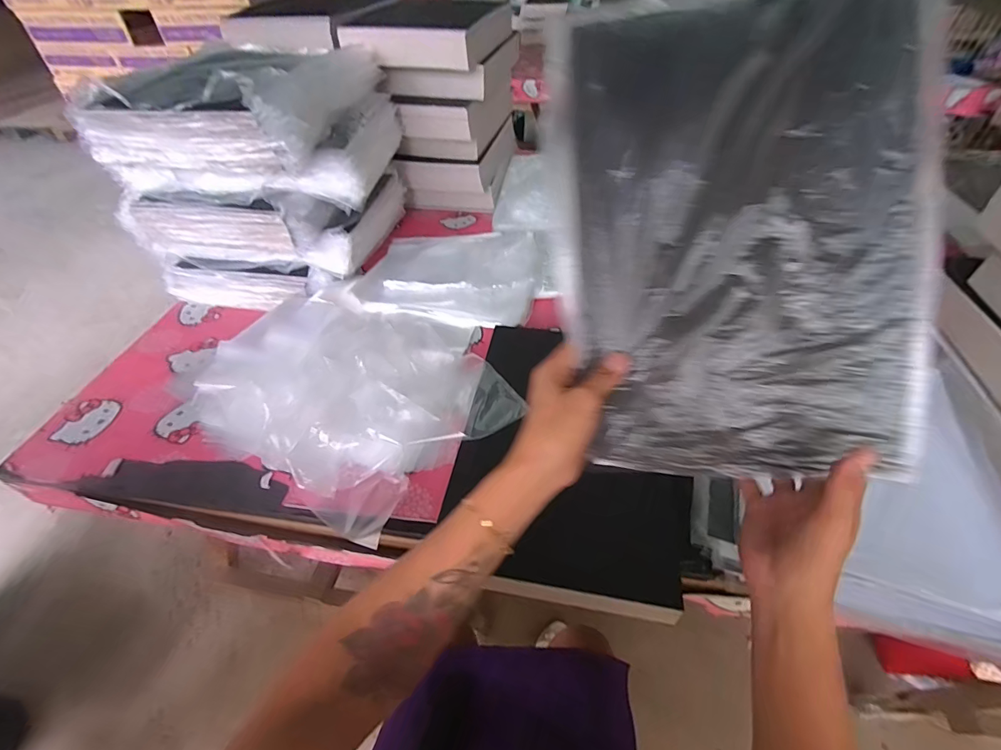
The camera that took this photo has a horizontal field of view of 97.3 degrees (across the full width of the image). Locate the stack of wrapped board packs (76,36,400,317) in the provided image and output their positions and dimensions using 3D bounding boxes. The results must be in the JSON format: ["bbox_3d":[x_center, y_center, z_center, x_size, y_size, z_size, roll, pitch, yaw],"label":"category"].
[{"bbox_3d":[-0.392,-0.372,0.793,0.375,0.314,0.401,3,46,4],"label":"stack of wrapped board packs"}]

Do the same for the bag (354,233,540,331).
[{"bbox_3d":[-0.090,-0.198,0.834,0.314,0.033,0.259,7,47,7],"label":"bag"}]

